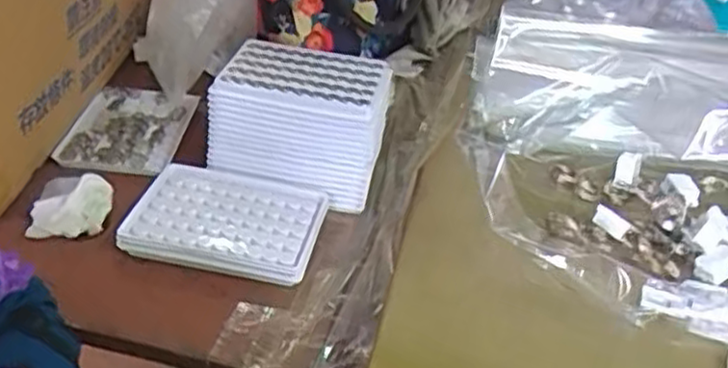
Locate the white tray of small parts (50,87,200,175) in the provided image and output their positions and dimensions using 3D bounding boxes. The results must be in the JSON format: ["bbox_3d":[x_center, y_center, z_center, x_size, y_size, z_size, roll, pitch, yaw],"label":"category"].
[{"bbox_3d":[-0.204,-0.048,0.625,0.091,0.012,0.127,5,33,-1],"label":"white tray of small parts"}]

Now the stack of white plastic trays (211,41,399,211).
[{"bbox_3d":[-0.049,-0.048,0.581,0.132,0.089,0.096,12,34,10],"label":"stack of white plastic trays"}]

